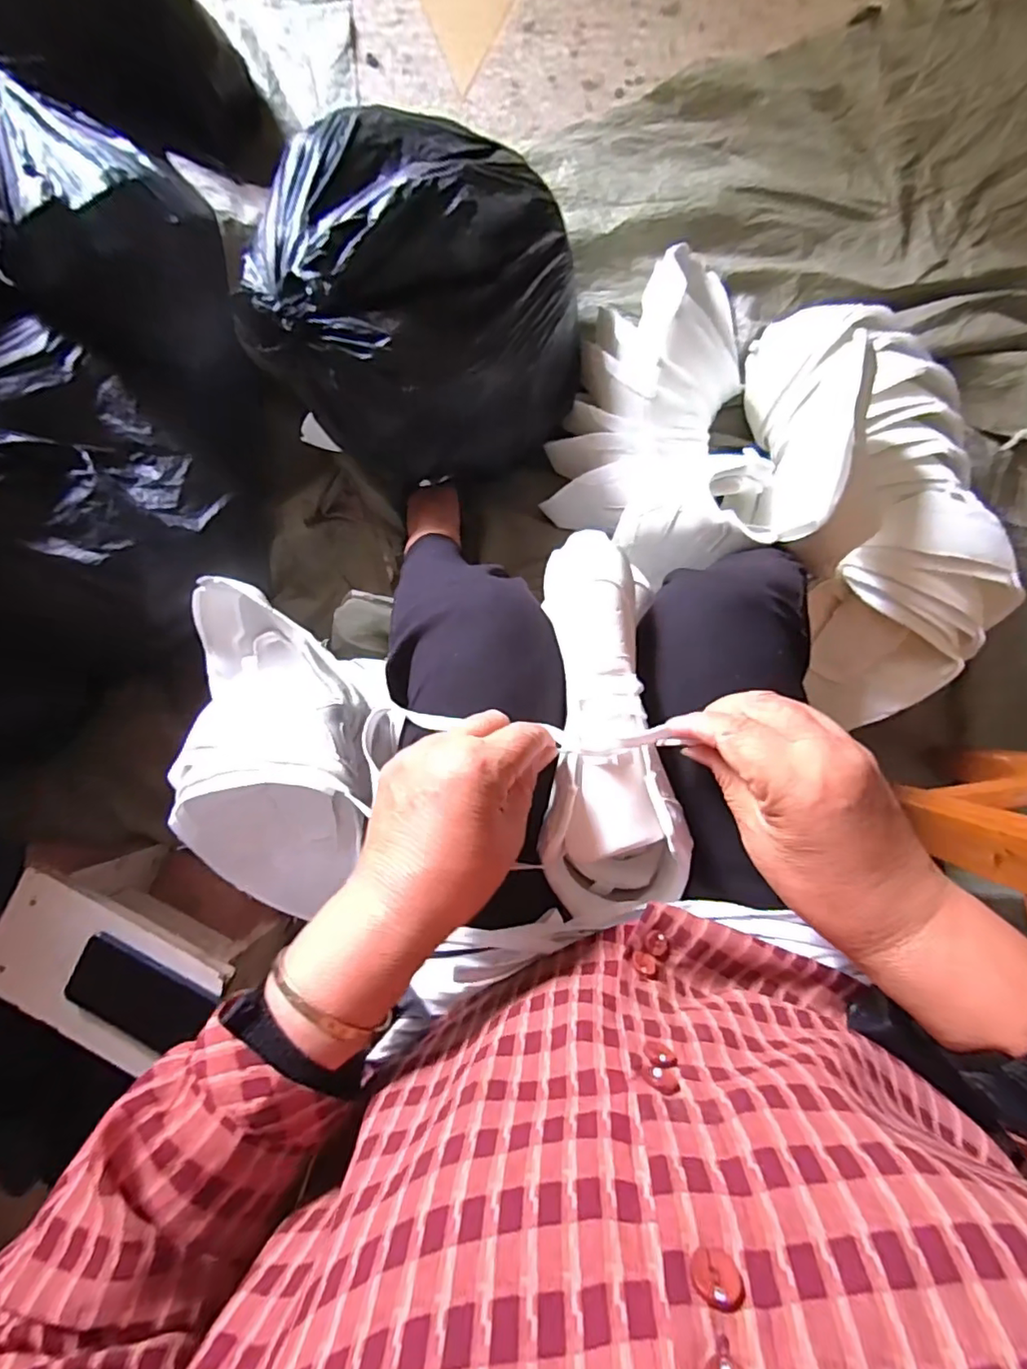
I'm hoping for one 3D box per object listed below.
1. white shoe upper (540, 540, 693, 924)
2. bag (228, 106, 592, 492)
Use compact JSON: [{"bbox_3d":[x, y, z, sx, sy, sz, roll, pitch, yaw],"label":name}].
[{"bbox_3d":[0.057,0.025,0.365,0.082,0.073,0.238,-4,89,5],"label":"white shoe upper"},{"bbox_3d":[-0.096,-0.448,0.660,0.351,0.229,0.382,29,91,4],"label":"bag"}]

